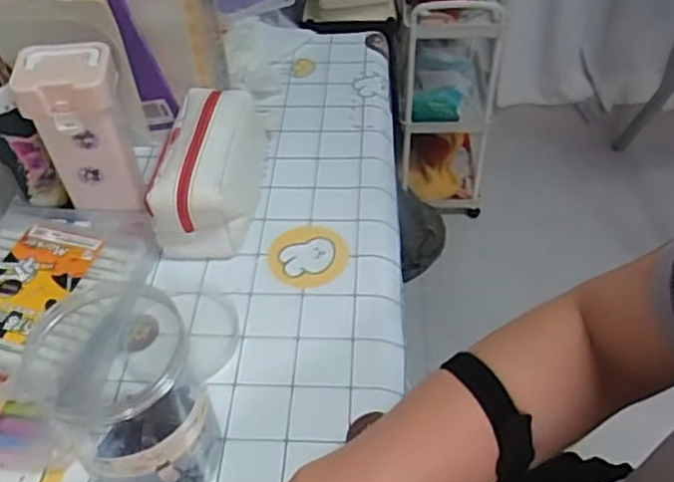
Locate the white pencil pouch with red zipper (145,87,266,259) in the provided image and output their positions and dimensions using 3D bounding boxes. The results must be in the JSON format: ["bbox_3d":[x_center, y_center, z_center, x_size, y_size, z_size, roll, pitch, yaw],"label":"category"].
[{"bbox_3d":[-0.126,-0.083,0.687,0.090,0.091,0.199,1,46,3],"label":"white pencil pouch with red zipper"}]

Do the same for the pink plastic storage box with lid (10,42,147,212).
[{"bbox_3d":[-0.237,-0.101,0.625,0.083,0.157,0.062,-4,46,-2],"label":"pink plastic storage box with lid"}]

